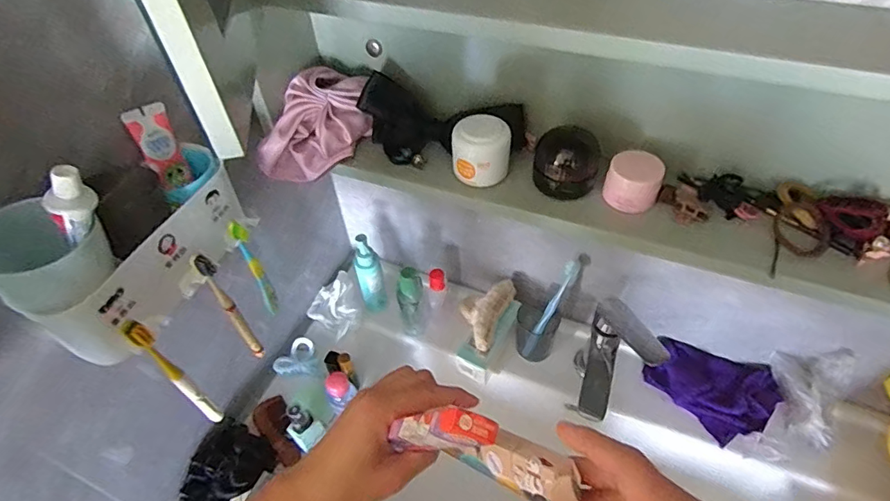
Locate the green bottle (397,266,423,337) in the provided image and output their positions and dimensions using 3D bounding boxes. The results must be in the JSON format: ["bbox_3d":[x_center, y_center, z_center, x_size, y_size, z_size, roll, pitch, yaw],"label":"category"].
[{"bbox_3d":[-0.049,0.081,0.731,0.034,0.144,0.027,-11,49,-6],"label":"green bottle"}]

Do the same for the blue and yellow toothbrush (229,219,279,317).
[{"bbox_3d":[-0.197,0.023,0.517,0.016,0.139,0.013,-21,51,-14],"label":"blue and yellow toothbrush"}]

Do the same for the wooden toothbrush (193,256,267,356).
[{"bbox_3d":[-0.216,0.062,0.504,0.019,0.168,0.011,-25,52,-18],"label":"wooden toothbrush"}]

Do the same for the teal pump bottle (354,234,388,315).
[{"bbox_3d":[-0.115,0.041,0.771,0.042,0.151,0.038,-11,49,-6],"label":"teal pump bottle"}]

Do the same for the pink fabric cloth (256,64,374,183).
[{"bbox_3d":[-0.141,-0.135,0.554,0.078,0.083,0.129,25,55,23],"label":"pink fabric cloth"}]

